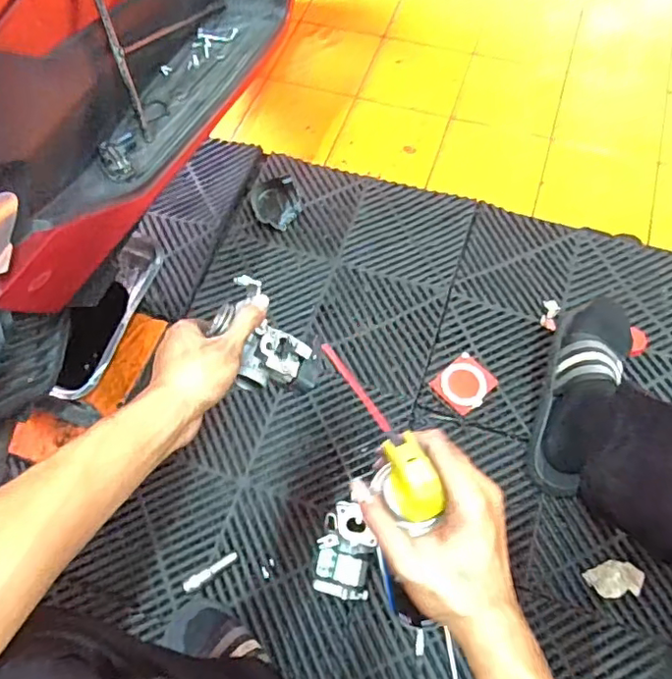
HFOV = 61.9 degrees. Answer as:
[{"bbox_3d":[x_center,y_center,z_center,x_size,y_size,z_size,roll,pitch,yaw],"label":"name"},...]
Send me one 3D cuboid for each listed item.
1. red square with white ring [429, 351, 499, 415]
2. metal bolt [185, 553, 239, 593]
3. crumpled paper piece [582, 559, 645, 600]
[{"bbox_3d":[0.199,0.068,0.861,0.090,0.010,0.072,-38,67,-16],"label":"red square with white ring"},{"bbox_3d":[-0.168,0.312,0.751,0.077,0.011,0.016,-26,63,-26],"label":"metal bolt"},{"bbox_3d":[0.362,0.309,0.723,0.074,0.011,0.042,-6,62,-1],"label":"crumpled paper piece"}]

